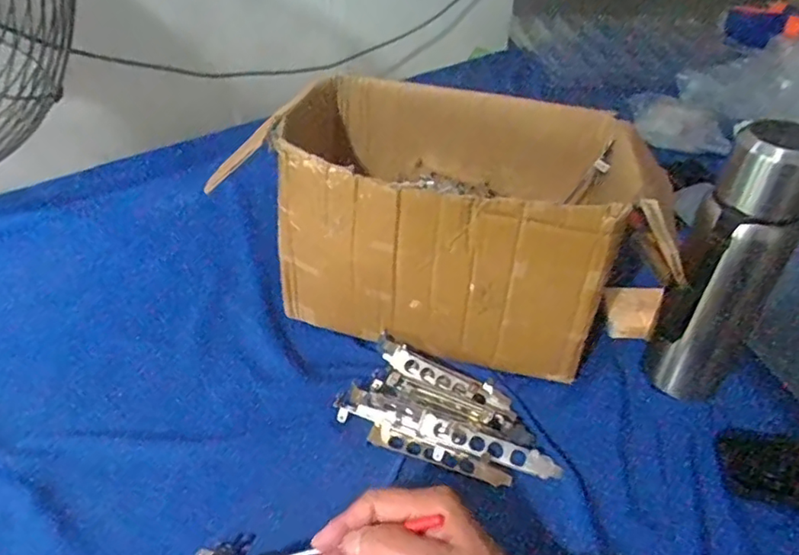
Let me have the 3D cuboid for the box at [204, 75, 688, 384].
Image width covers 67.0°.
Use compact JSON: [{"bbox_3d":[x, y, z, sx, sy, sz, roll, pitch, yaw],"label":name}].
[{"bbox_3d":[0.055,-0.047,0.596,0.376,0.206,0.226,17,41,17],"label":"box"}]

